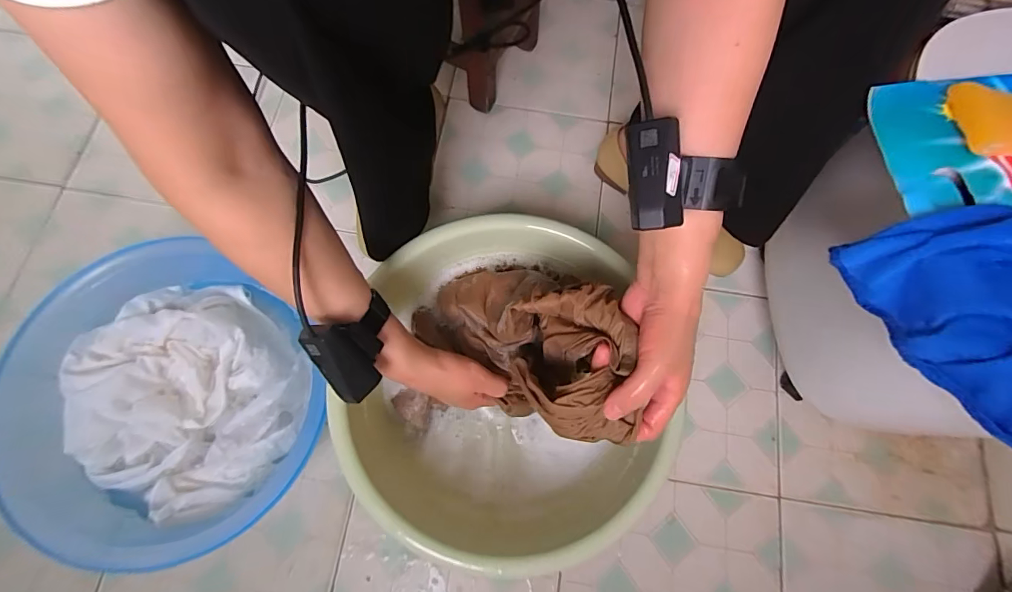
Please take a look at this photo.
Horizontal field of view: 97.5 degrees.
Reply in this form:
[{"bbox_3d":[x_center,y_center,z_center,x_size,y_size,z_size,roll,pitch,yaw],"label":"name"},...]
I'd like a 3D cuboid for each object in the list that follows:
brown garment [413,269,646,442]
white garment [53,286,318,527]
[{"bbox_3d":[0.023,0.045,0.444,0.255,0.113,0.120,19,67,48],"label":"brown garment"},{"bbox_3d":[-0.351,0.107,0.488,0.243,0.057,0.218,42,76,11],"label":"white garment"}]

